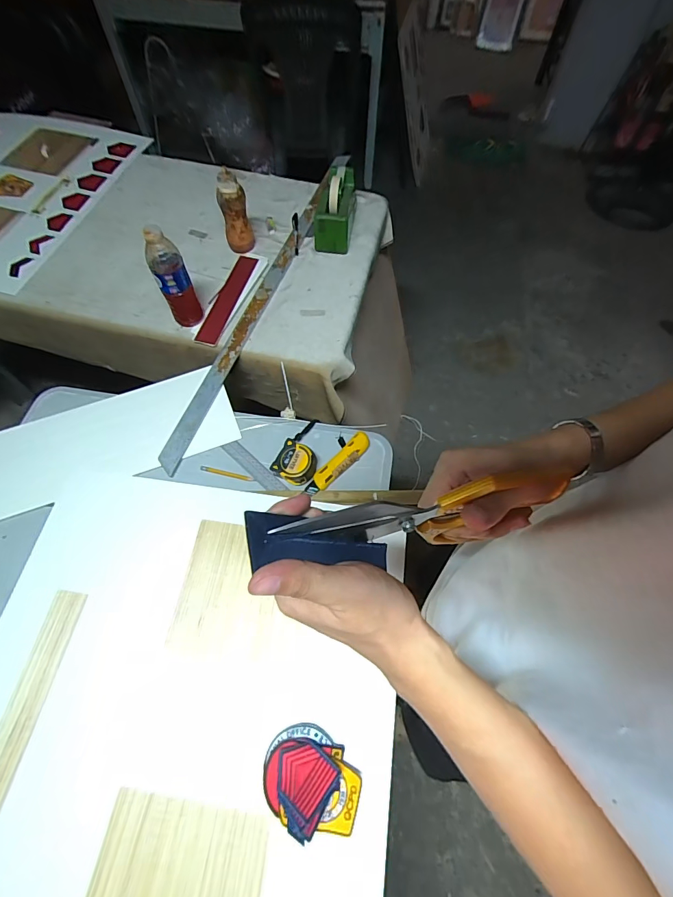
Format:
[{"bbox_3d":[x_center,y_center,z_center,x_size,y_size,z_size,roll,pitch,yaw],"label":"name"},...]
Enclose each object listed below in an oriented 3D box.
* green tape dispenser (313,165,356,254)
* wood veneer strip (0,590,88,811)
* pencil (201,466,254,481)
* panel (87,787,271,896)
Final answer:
[{"bbox_3d":[-0.001,-0.580,0.951,0.086,0.108,0.222,7,63,3],"label":"green tape dispenser"},{"bbox_3d":[-0.420,0.337,0.550,0.053,0.005,0.266,5,64,11],"label":"wood veneer strip"},{"bbox_3d":[-0.192,0.044,0.705,0.094,0.005,0.012,11,63,5],"label":"pencil"},{"bbox_3d":[-0.186,0.504,0.473,0.193,0.008,0.135,11,60,0],"label":"panel"}]

